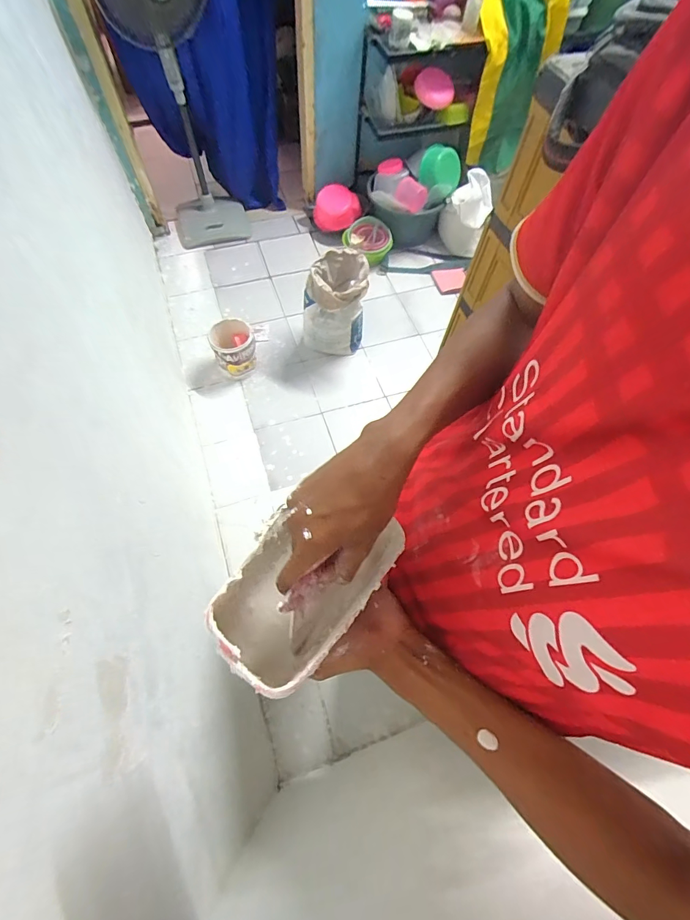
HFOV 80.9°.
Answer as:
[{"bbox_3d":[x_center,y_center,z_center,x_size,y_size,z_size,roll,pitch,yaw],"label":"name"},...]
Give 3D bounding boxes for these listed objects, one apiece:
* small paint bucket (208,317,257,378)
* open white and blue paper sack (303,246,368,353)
[{"bbox_3d":[-0.454,-0.468,1.658,0.168,0.162,0.174,1,64,-3],"label":"small paint bucket"},{"bbox_3d":[-0.042,-0.611,1.648,0.242,0.389,0.206,4,64,-2],"label":"open white and blue paper sack"}]

